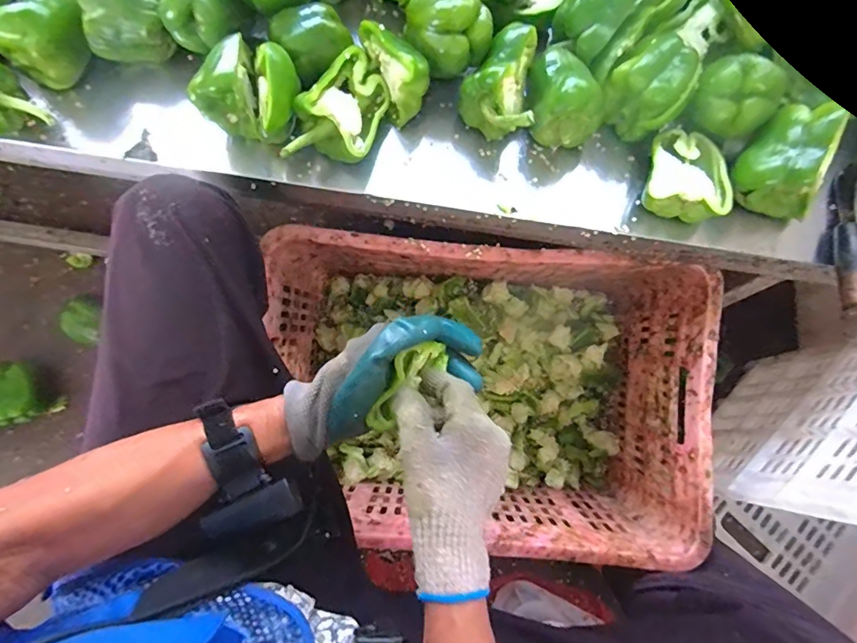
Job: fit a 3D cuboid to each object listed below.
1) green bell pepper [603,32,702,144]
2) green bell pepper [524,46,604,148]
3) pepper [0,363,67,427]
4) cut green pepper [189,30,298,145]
[{"bbox_3d":[0.220,-0.232,0.453,0.072,0.057,0.073,0,76,-1],"label":"green bell pepper"},{"bbox_3d":[0.129,-0.224,0.455,0.066,0.058,0.088,-15,77,-5],"label":"green bell pepper"},{"bbox_3d":[-0.646,0.114,0.721,0.080,0.086,0.092,-25,78,-7],"label":"pepper"},{"bbox_3d":[-0.165,-0.216,0.439,0.091,0.073,0.073,25,77,5],"label":"cut green pepper"}]

